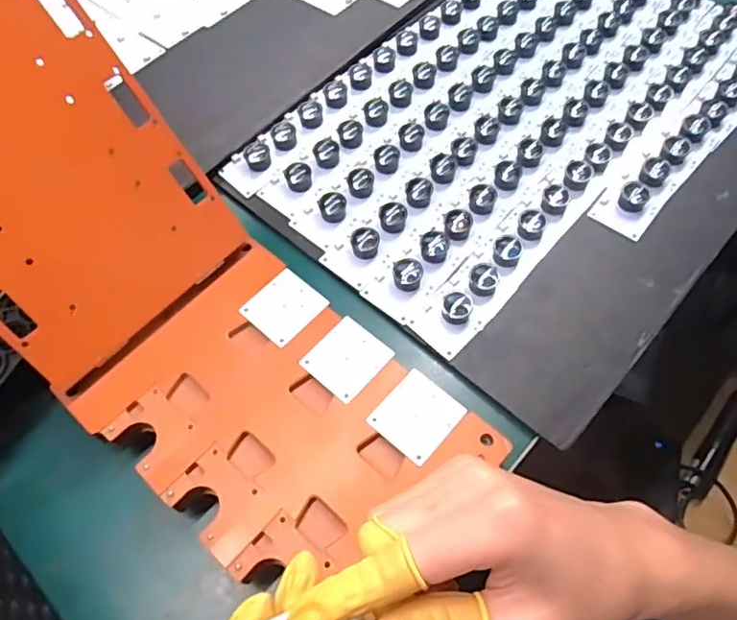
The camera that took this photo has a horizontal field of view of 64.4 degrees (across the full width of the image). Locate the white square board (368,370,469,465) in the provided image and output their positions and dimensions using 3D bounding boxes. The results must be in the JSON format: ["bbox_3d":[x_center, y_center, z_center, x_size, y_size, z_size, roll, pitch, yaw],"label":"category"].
[{"bbox_3d":[0.031,0.065,0.366,0.044,0.004,0.048,38,68,20],"label":"white square board"}]

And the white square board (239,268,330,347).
[{"bbox_3d":[-0.058,-0.003,0.408,0.045,0.004,0.047,38,69,20],"label":"white square board"}]

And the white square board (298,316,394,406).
[{"bbox_3d":[-0.014,0.031,0.387,0.044,0.004,0.047,38,68,20],"label":"white square board"}]

